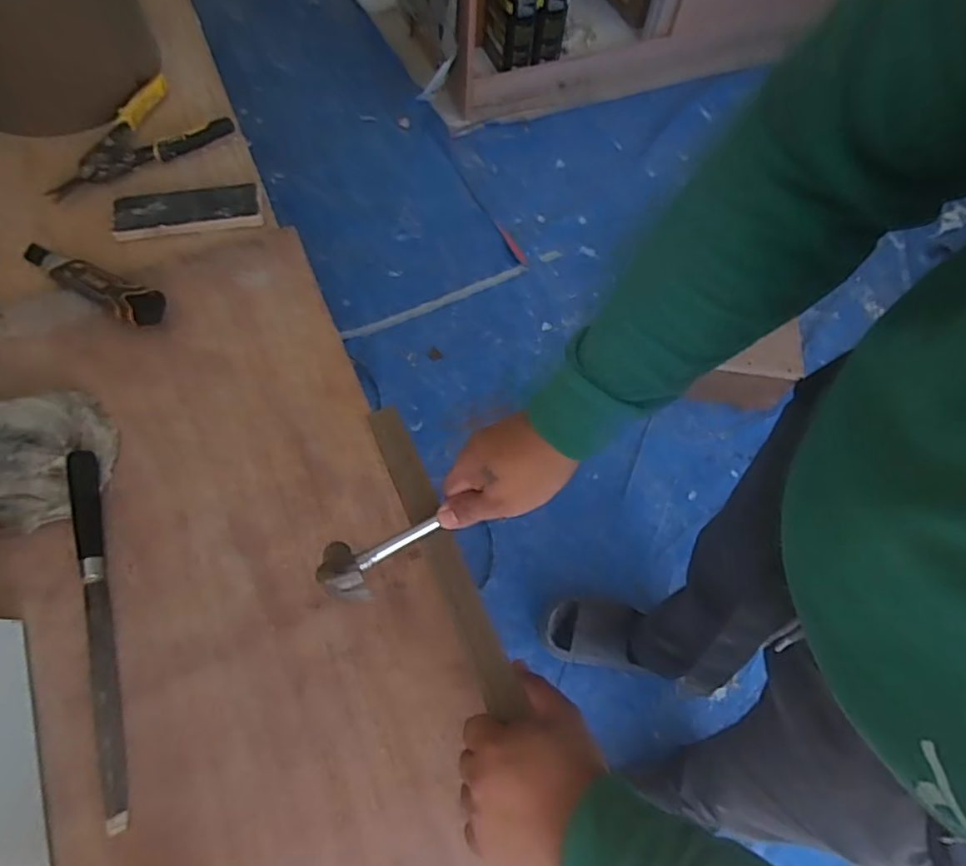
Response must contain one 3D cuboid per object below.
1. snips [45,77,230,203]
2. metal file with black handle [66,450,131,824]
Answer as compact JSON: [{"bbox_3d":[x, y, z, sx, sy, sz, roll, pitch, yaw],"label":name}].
[{"bbox_3d":[-0.457,-0.373,0.797,0.140,0.018,0.229,33,67,13],"label":"snips"},{"bbox_3d":[-0.342,0.165,0.537,0.023,0.020,0.329,-16,66,-11],"label":"metal file with black handle"}]

